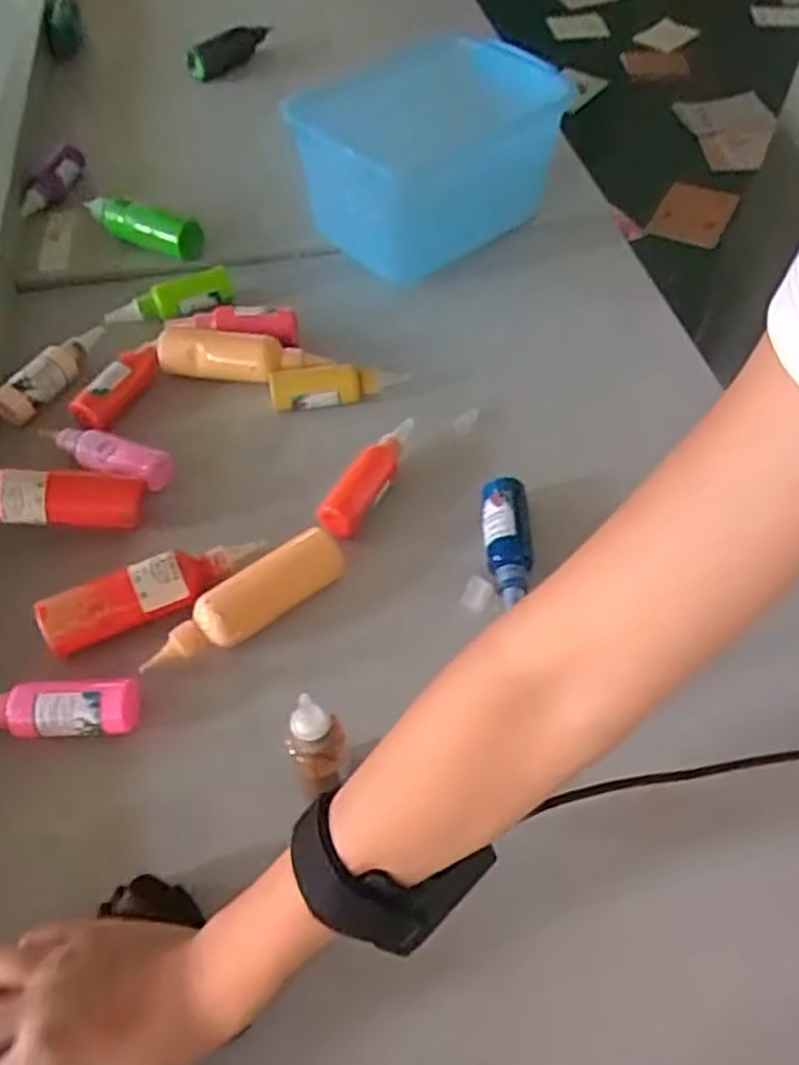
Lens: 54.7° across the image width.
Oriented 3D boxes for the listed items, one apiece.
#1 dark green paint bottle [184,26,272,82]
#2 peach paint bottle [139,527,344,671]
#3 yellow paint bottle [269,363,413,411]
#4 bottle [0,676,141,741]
[{"bbox_3d":[-0.209,-0.573,0.927,0.046,0.040,0.120,37,62,22],"label":"dark green paint bottle"},{"bbox_3d":[-0.100,0.043,0.504,0.138,0.028,0.039,-33,62,-21],"label":"peach paint bottle"},{"bbox_3d":[-0.050,-0.123,0.636,0.112,0.026,0.030,-15,57,-11],"label":"yellow paint bottle"},{"bbox_3d":[-0.216,0.108,0.464,0.115,0.027,0.031,-4,55,-4],"label":"bottle"}]

